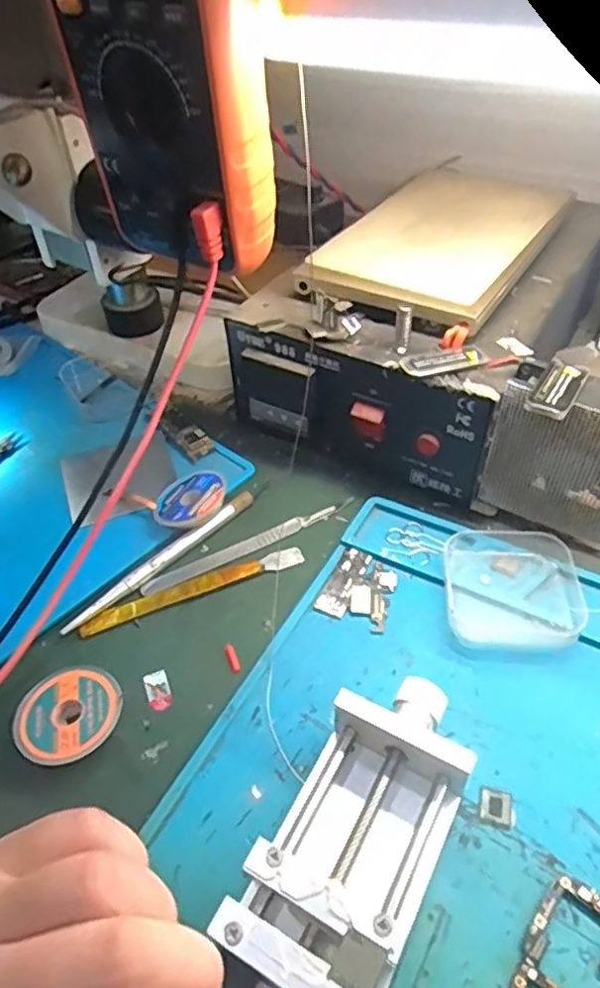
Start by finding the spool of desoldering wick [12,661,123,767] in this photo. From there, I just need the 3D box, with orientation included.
[{"bbox_3d":[-0.103,0.100,0.289,0.045,0.013,0.043,-2,46,3],"label":"spool of desoldering wick"}]

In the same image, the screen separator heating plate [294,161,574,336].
[{"bbox_3d":[0.090,-0.163,0.396,0.108,0.013,0.185,28,55,18],"label":"screen separator heating plate"}]

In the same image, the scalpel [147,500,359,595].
[{"bbox_3d":[-0.027,0.027,0.360,0.127,0.004,0.010,-24,49,-18],"label":"scalpel"}]

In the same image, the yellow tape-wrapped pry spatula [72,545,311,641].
[{"bbox_3d":[-0.057,0.049,0.341,0.120,0.004,0.013,-18,47,-13],"label":"yellow tape-wrapped pry spatula"}]

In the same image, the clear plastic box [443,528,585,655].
[{"bbox_3d":[0.106,0.046,0.323,0.062,0.014,0.069,1,46,6],"label":"clear plastic box"}]

